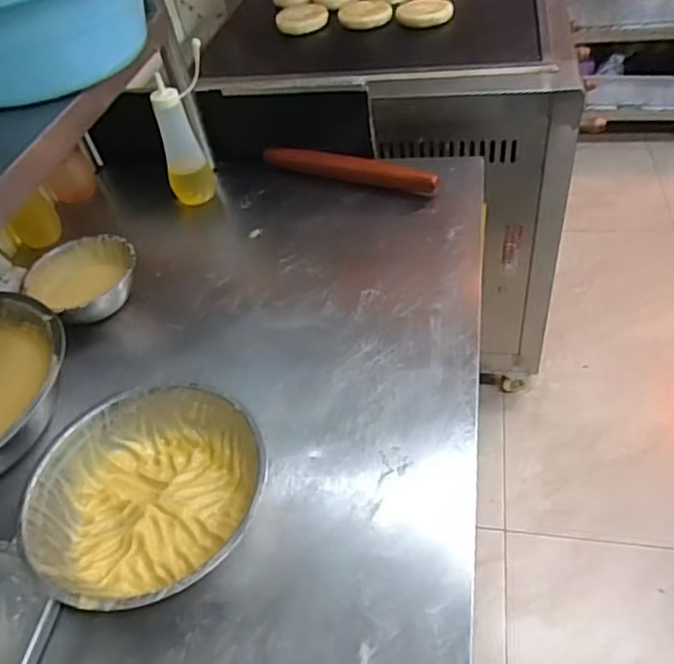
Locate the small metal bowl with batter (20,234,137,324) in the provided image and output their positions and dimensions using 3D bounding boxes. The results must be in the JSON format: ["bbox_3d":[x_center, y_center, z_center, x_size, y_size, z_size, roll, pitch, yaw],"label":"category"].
[{"bbox_3d":[-0.376,-0.072,0.917,0.144,0.081,0.150,-5,46,5],"label":"small metal bowl with batter"}]

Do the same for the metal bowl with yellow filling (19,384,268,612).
[{"bbox_3d":[-0.199,0.177,0.640,0.234,0.079,0.239,-5,46,5],"label":"metal bowl with yellow filling"}]

